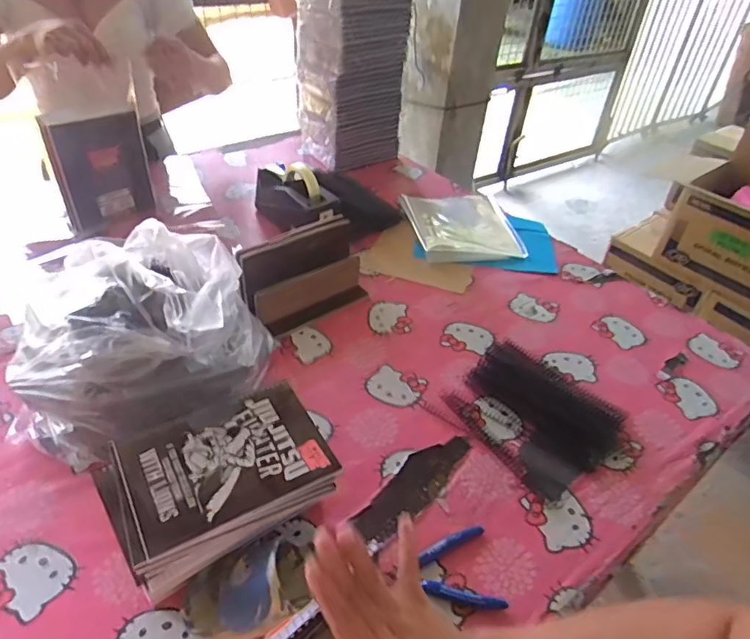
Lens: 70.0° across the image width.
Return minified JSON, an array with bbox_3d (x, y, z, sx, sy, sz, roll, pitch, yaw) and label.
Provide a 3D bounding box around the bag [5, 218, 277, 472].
[{"bbox_3d":[-0.285,0.021,0.667,0.308,0.209,0.176,-21,46,-27],"label":"bag"}]

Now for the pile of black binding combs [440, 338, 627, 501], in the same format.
[{"bbox_3d":[0.217,0.120,0.744,0.185,0.019,0.225,-21,47,-27],"label":"pile of black binding combs"}]

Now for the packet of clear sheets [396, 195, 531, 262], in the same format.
[{"bbox_3d":[0.185,-0.207,1.111,0.217,0.034,0.238,-5,41,-11],"label":"packet of clear sheets"}]

